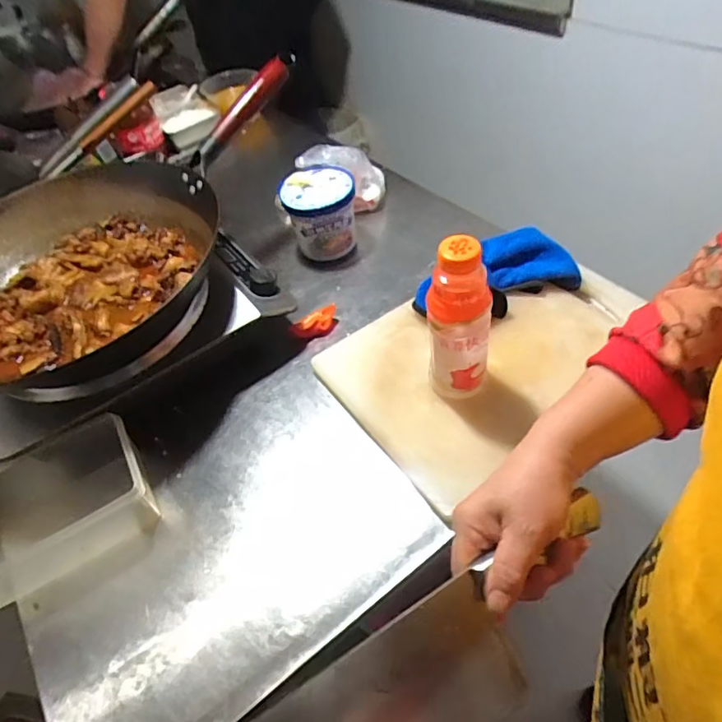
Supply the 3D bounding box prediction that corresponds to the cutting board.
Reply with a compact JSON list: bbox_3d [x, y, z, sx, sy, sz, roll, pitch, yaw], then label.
[{"bbox_3d":[0.165,-0.012,0.656,0.371,0.029,0.263,-28,49,-18],"label":"cutting board"}]

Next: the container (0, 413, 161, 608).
[{"bbox_3d":[-0.342,0.162,0.567,0.208,0.072,0.148,-23,48,-15],"label":"container"}]

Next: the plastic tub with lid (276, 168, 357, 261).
[{"bbox_3d":[-0.064,-0.234,0.833,0.109,0.117,0.109,-4,46,4],"label":"plastic tub with lid"}]

